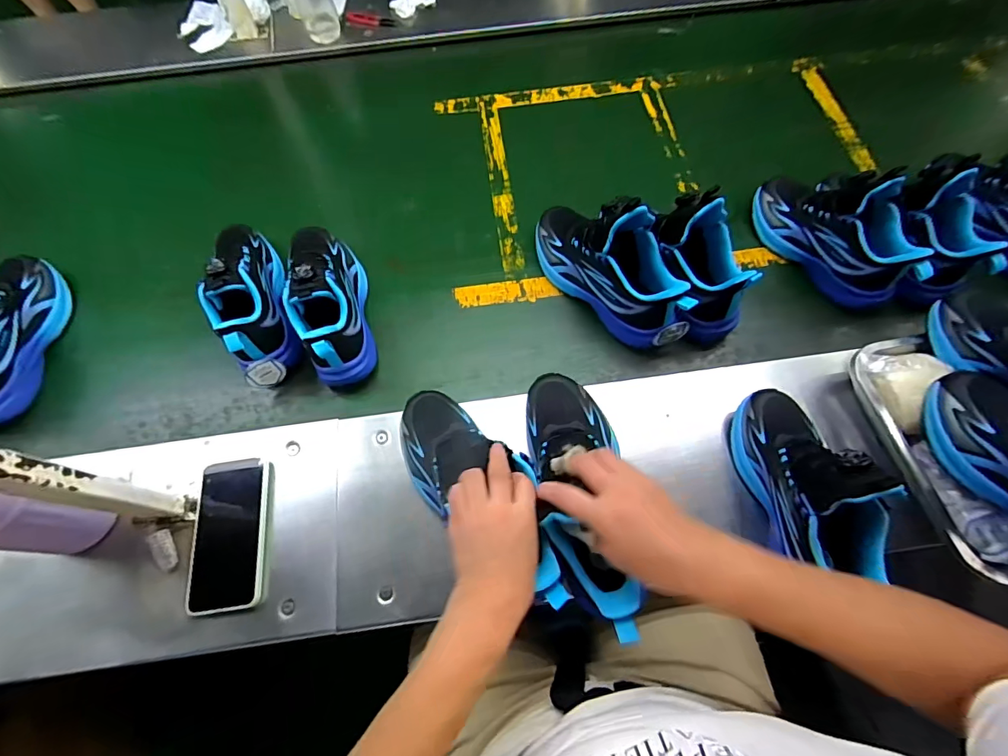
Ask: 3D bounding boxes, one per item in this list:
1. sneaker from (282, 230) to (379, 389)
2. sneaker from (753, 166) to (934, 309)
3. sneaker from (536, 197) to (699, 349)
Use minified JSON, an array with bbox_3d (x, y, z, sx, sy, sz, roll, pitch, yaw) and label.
[{"bbox_3d":[-0.230,-0.116,0.594,0.083,0.110,0.243,-17,67,-8],"label":"sneaker"},{"bbox_3d":[0.444,-0.206,0.586,0.085,0.153,0.217,-22,68,-9],"label":"sneaker"},{"bbox_3d":[0.138,-0.154,0.581,0.094,0.150,0.251,-37,71,-15],"label":"sneaker"}]

